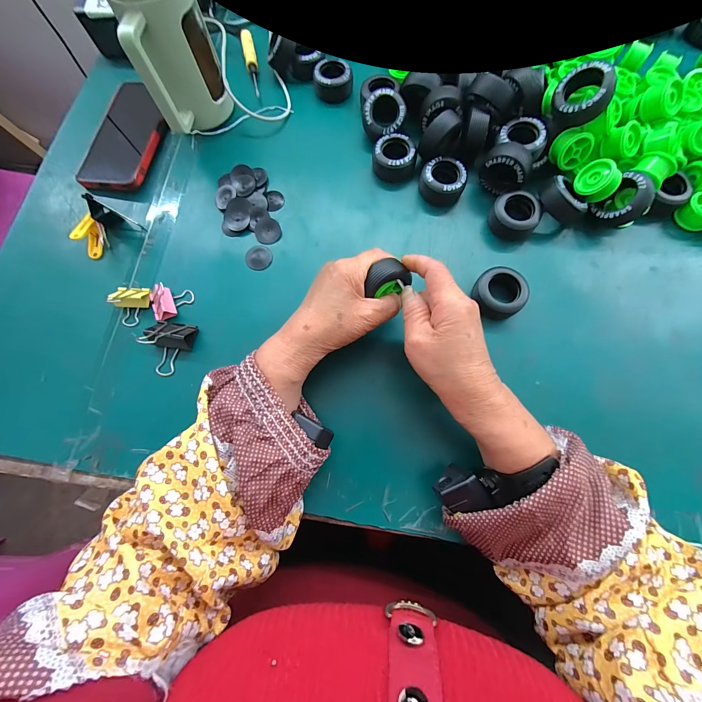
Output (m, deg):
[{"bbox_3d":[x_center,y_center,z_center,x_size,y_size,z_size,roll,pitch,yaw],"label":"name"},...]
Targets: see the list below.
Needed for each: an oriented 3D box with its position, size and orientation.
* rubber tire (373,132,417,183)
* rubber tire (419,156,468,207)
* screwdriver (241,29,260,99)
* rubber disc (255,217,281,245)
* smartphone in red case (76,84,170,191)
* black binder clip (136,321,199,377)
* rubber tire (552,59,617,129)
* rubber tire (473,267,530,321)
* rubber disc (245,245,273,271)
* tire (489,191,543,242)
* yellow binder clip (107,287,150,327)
[{"bbox_3d":[0.050,-0.220,0.350,0.047,0.026,0.041,11,75,5],"label":"rubber tire"},{"bbox_3d":[0.102,-0.188,0.340,0.048,0.026,0.043,19,75,7],"label":"rubber tire"},{"bbox_3d":[-0.131,-0.381,0.406,0.014,0.011,0.117,-13,74,-2],"label":"screwdriver"},{"bbox_3d":[-0.092,-0.133,0.337,0.028,0.004,0.030,0,74,1],"label":"rubber disc"},{"bbox_3d":[-0.268,-0.261,0.375,0.074,0.018,0.155,13,75,5],"label":"smartphone in red case"},{"bbox_3d":[-0.178,-0.007,0.287,0.040,0.036,0.054,7,74,3],"label":"black binder clip"},{"bbox_3d":[0.225,-0.250,0.298,0.048,0.024,0.045,1,89,37],"label":"rubber tire"},{"bbox_3d":[0.145,-0.057,0.300,0.045,0.024,0.048,0,74,1],"label":"rubber tire"},{"bbox_3d":[-0.099,-0.101,0.329,0.028,0.004,0.029,0,74,1],"label":"rubber disc"},{"bbox_3d":[0.173,-0.143,0.325,0.047,0.025,0.042,19,75,7],"label":"tire"},{"bbox_3d":[-0.222,-0.048,0.305,0.028,0.024,0.039,-3,74,1],"label":"yellow binder clip"}]

